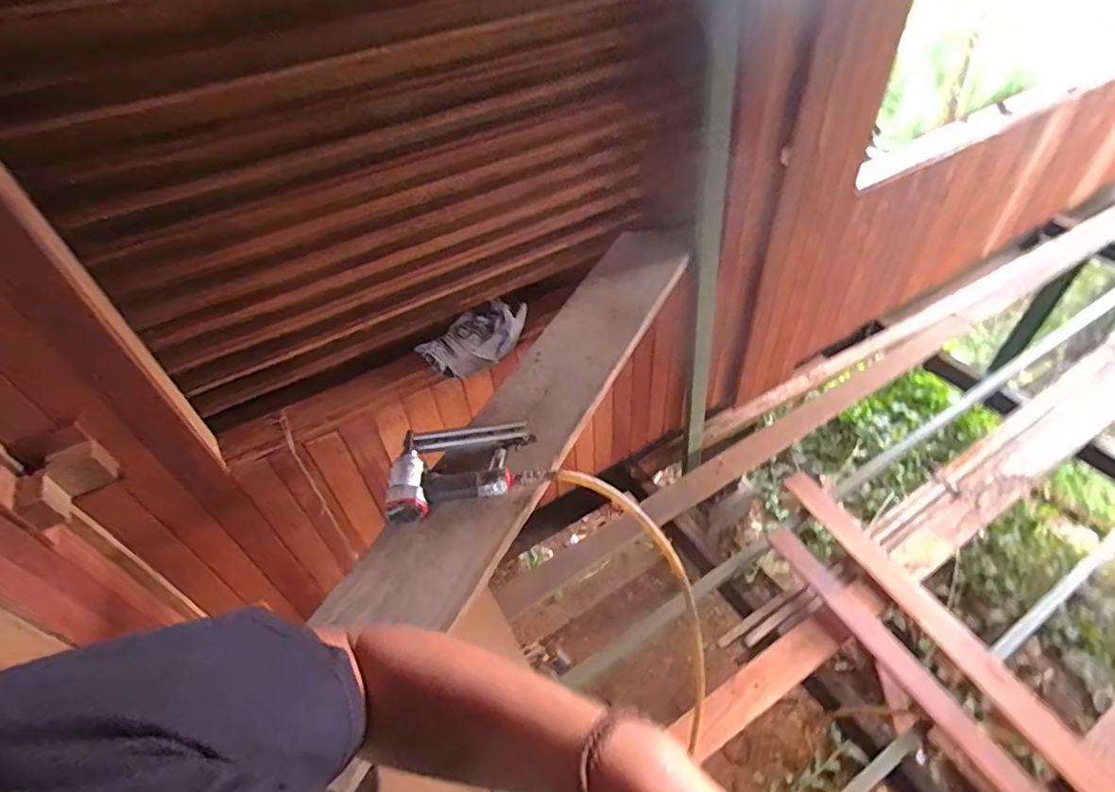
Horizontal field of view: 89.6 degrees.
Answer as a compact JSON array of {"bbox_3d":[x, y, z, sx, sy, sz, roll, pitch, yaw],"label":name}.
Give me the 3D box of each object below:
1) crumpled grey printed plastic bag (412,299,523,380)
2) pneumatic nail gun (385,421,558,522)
[{"bbox_3d":[-0.168,-0.123,1.197,0.164,0.065,0.238,23,52,25],"label":"crumpled grey printed plastic bag"},{"bbox_3d":[-0.153,0.109,0.921,0.252,0.047,0.151,-14,46,-8],"label":"pneumatic nail gun"}]

